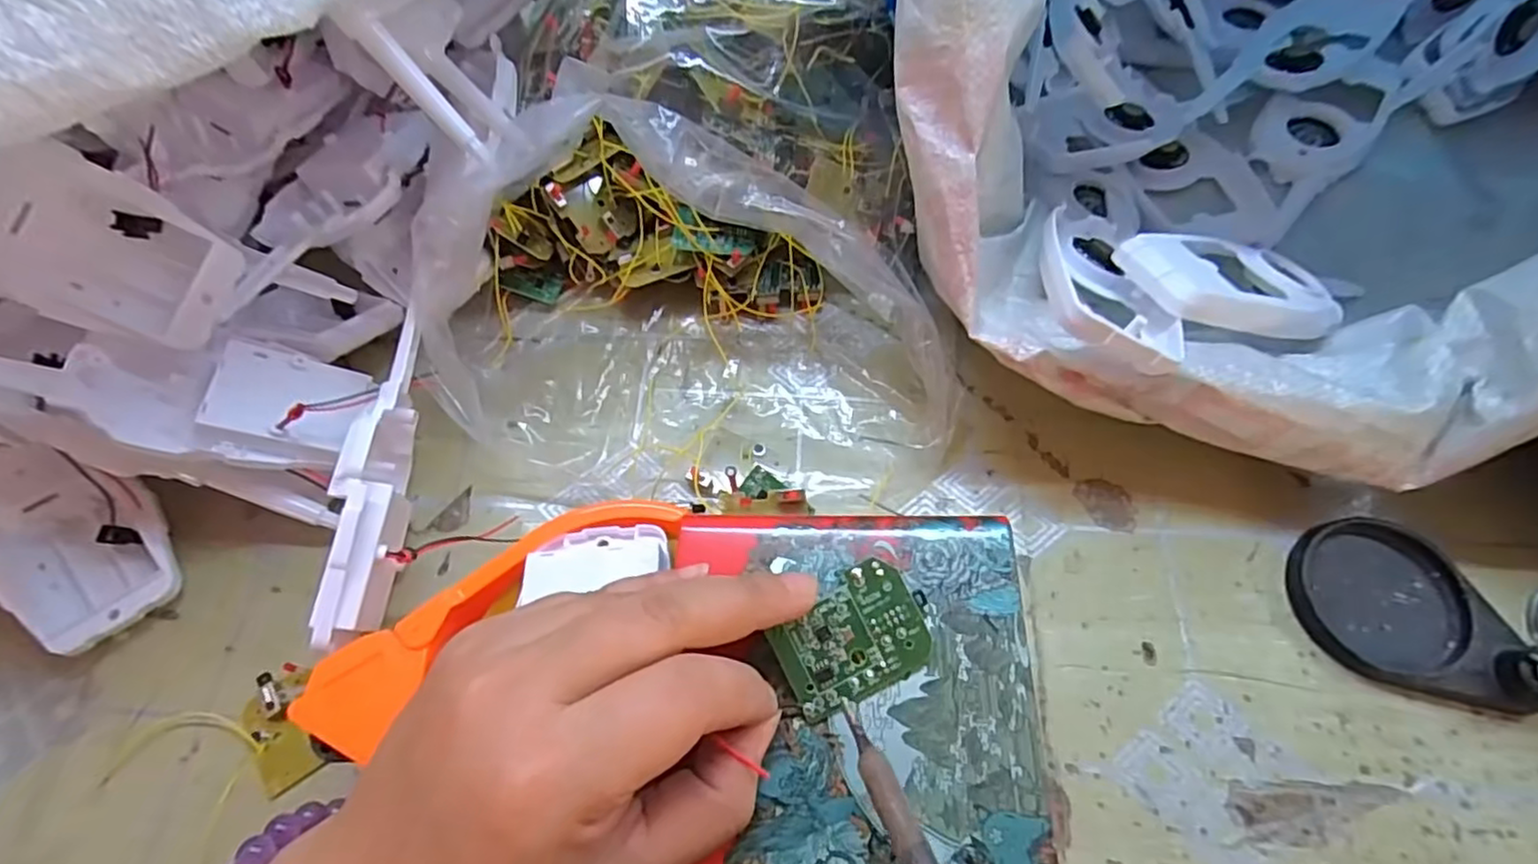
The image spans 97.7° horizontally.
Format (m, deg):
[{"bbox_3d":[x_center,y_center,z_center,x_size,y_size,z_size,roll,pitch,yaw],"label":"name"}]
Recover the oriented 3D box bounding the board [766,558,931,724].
[{"bbox_3d":[0.024,0.059,0.192,0.043,0.004,0.033,-28,87,-6],"label":"board"}]

